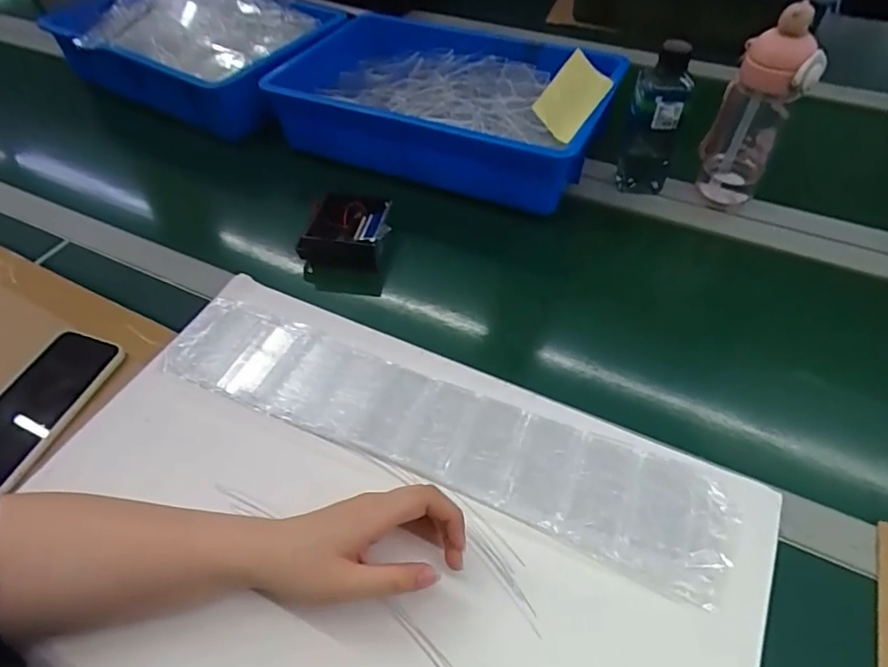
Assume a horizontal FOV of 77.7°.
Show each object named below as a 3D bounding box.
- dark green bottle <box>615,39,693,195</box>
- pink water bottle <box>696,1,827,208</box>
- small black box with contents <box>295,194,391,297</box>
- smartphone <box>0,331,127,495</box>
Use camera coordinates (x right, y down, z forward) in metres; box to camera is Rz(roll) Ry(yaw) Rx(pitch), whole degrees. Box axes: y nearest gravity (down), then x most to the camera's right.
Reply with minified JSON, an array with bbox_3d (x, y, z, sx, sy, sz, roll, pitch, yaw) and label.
[{"bbox_3d":[0.243,-0.245,0.640,0.062,0.158,0.054,9,52,9],"label":"dark green bottle"},{"bbox_3d":[0.343,-0.238,0.601,0.067,0.193,0.067,0,51,2],"label":"pink water bottle"},{"bbox_3d":[-0.107,-0.102,0.625,0.101,0.083,0.085,10,52,10],"label":"small black box with contents"},{"bbox_3d":[-0.366,0.066,0.496,0.069,0.016,0.157,13,53,13],"label":"smartphone"}]

